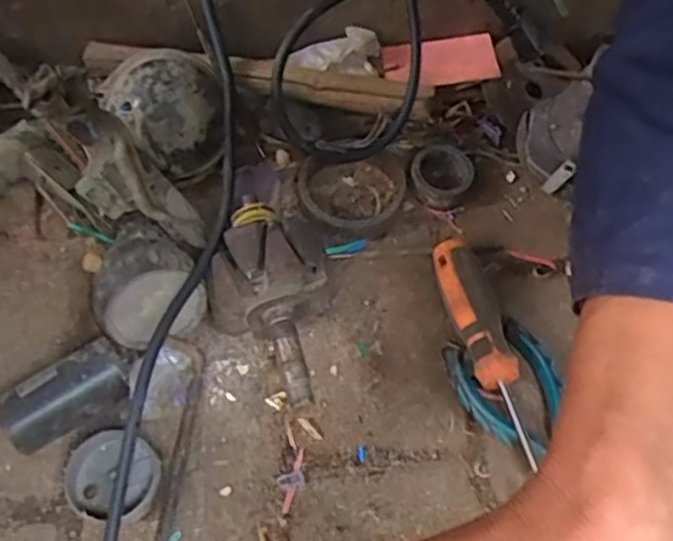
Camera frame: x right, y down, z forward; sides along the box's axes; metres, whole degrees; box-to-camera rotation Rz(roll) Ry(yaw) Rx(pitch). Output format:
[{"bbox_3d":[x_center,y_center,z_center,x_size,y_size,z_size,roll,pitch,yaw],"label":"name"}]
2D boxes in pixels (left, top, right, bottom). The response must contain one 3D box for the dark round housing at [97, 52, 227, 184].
[{"bbox_3d":[-0.113,-0.100,0.490,0.079,0.075,0.066,-16,63,-9],"label":"dark round housing"}]

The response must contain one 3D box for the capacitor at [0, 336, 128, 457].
[{"bbox_3d":[-0.168,0.080,0.448,0.077,0.044,0.042,-30,68,-17],"label":"capacitor"}]

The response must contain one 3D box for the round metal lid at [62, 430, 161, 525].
[{"bbox_3d":[-0.134,0.125,0.431,0.054,0.017,0.050,1,63,-2],"label":"round metal lid"}]

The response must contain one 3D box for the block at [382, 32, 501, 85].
[{"bbox_3d":[0.084,-0.170,0.580,0.090,0.014,0.043,-6,63,-6],"label":"block"}]

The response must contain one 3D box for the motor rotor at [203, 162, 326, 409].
[{"bbox_3d":[-0.041,0.017,0.460,0.077,0.079,0.146,-22,66,-13],"label":"motor rotor"}]

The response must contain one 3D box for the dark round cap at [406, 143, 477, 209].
[{"bbox_3d":[0.078,-0.070,0.538,0.043,0.027,0.043,1,63,-2],"label":"dark round cap"}]

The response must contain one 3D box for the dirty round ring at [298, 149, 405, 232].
[{"bbox_3d":[0.013,-0.062,0.525,0.080,0.023,0.078,1,63,-2],"label":"dirty round ring"}]

